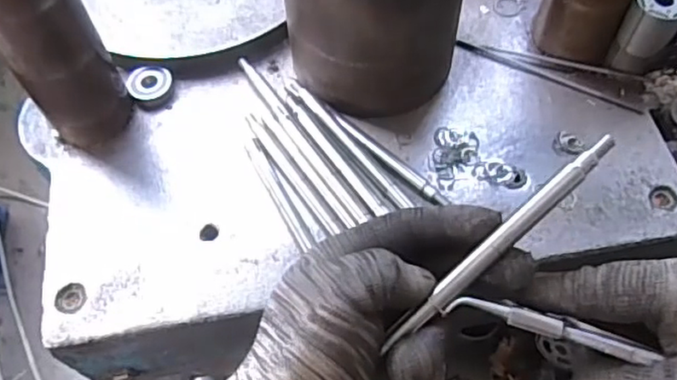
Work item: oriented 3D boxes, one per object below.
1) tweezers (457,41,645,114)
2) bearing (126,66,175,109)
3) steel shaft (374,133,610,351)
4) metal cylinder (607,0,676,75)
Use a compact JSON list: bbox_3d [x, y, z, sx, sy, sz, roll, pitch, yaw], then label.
[{"bbox_3d":[0.171,-0.100,0.506,0.148,0.011,0.027,25,64,16],"label":"tweezers"},{"bbox_3d":[-0.151,-0.084,0.512,0.033,0.016,0.030,11,61,9],"label":"bearing"},{"bbox_3d":[0.079,0.024,0.307,0.141,0.008,0.010,-44,66,1],"label":"steel shaft"},{"bbox_3d":[0.233,-0.121,0.476,0.036,0.065,0.031,28,65,17],"label":"metal cylinder"}]

